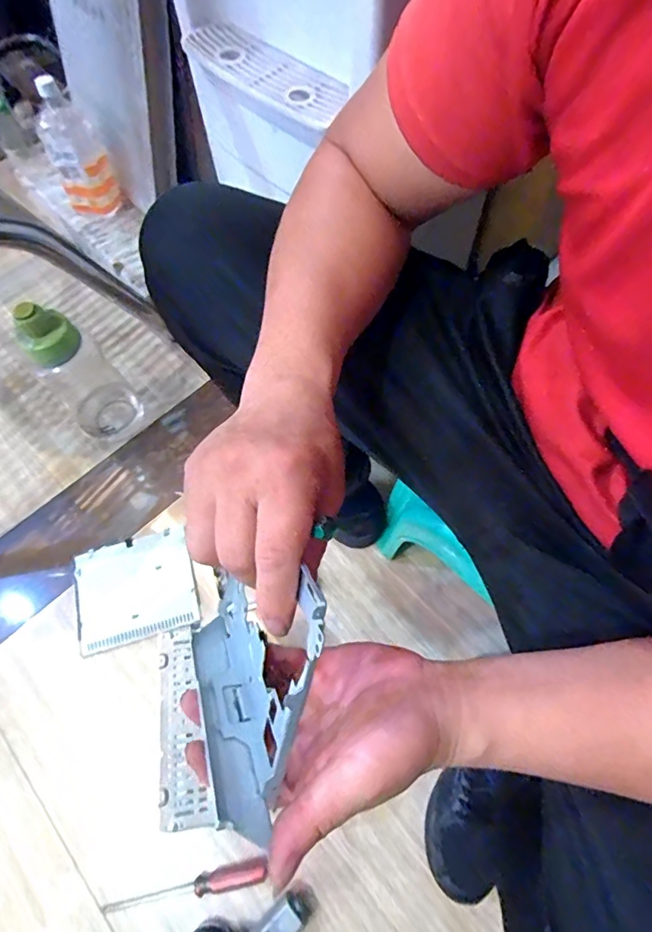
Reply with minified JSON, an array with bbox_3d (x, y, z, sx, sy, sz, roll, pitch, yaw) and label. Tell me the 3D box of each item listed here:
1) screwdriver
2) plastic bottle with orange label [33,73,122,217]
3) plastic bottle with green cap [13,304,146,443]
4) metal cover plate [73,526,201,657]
[{"bbox_3d":[-0.173,0.519,0.588,0.200,0.023,0.022,-17,66,0],"label":"screwdriver"},{"bbox_3d":[-0.483,-0.603,0.924,0.104,0.203,0.090,-28,67,-10],"label":"plastic bottle with orange label"},{"bbox_3d":[-0.385,-0.142,0.747,0.105,0.287,0.092,-35,68,-13],"label":"plastic bottle with green cap"},{"bbox_3d":[-0.297,0.187,0.743,0.181,0.009,0.157,-16,65,-5],"label":"metal cover plate"}]

